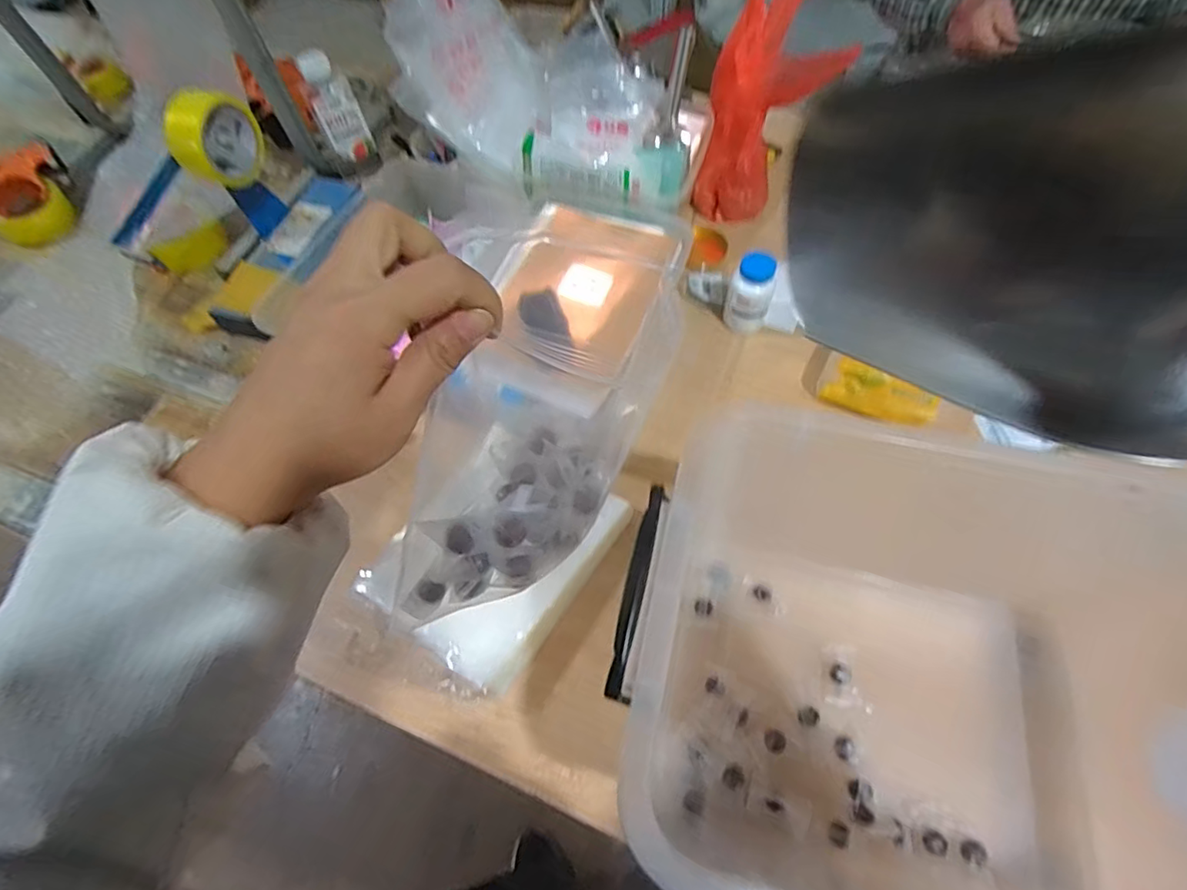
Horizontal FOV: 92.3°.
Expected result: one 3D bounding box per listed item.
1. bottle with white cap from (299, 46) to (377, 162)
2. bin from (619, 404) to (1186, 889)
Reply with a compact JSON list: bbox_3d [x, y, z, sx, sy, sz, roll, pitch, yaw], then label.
[{"bbox_3d":[-0.364,-0.473,0.806,0.060,0.142,0.037,-31,43,-13],"label":"bottle with white cap"},{"bbox_3d":[0.271,0.203,0.451,0.403,0.253,0.318,8,62,8],"label":"bin"}]

